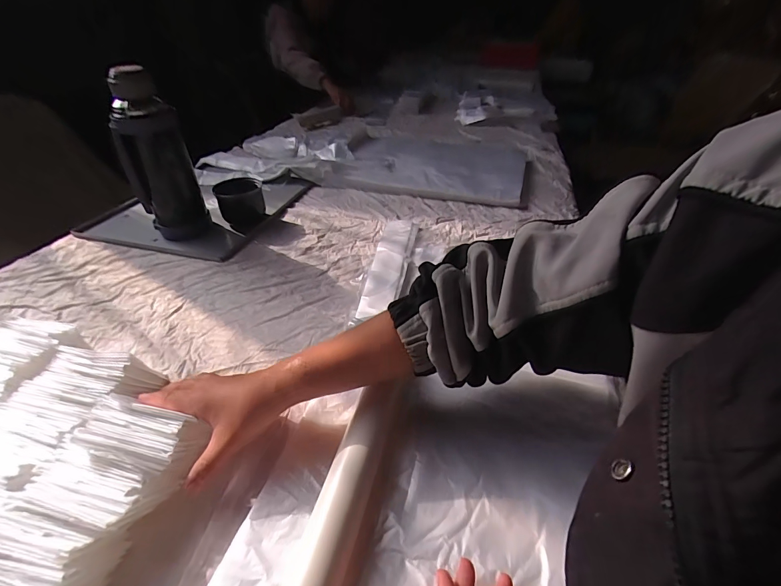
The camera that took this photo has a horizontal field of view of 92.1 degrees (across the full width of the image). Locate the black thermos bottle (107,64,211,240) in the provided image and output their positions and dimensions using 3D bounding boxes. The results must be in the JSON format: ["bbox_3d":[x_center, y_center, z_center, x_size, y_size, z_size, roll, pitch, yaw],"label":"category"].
[{"bbox_3d":[-0.407,-0.232,0.656,0.102,0.270,0.087,-24,43,-27],"label":"black thermos bottle"}]

